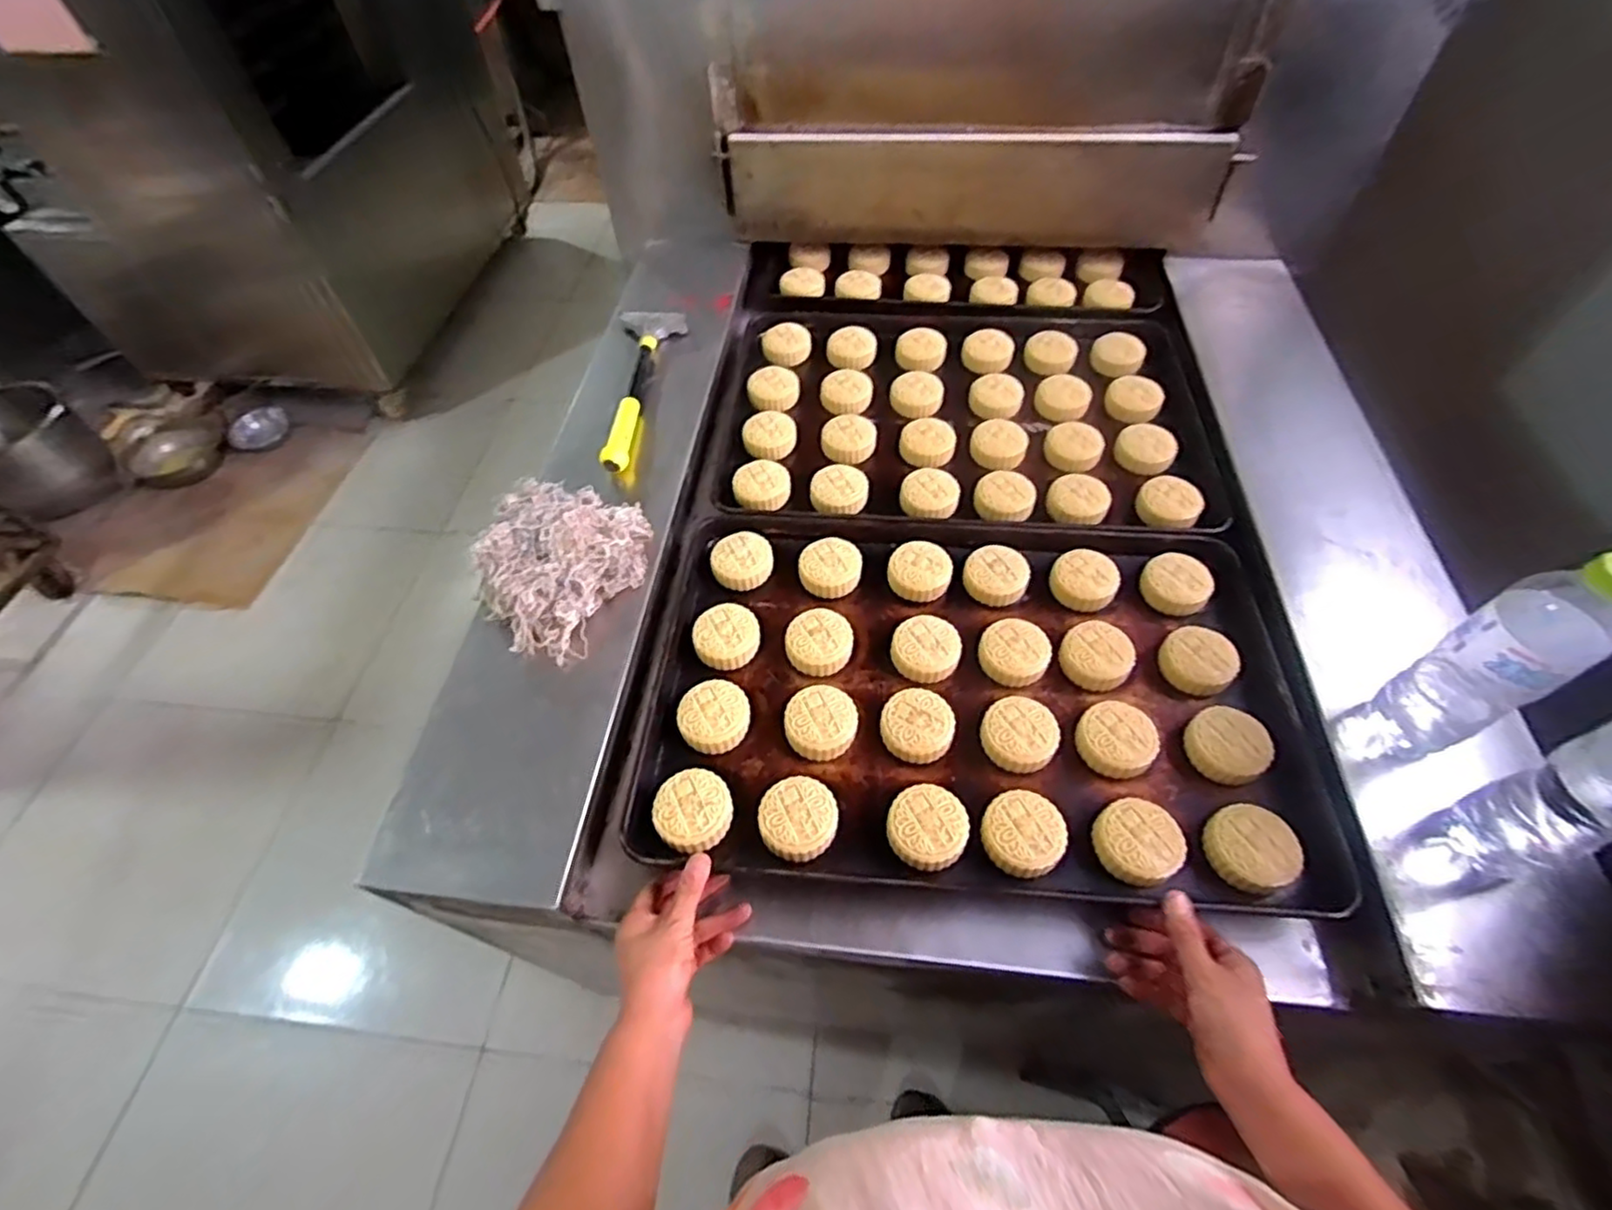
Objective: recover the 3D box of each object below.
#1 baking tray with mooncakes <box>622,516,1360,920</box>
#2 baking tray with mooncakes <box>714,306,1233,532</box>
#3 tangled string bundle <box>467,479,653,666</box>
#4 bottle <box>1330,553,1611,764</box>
[{"bbox_3d":[0.152,0.075,0.684,0.603,0.059,0.397,4,56,1],"label":"baking tray with mooncakes"},{"bbox_3d":[0.197,-0.255,0.921,0.600,0.054,0.470,2,55,4],"label":"baking tray with mooncakes"},{"bbox_3d":[-0.258,-0.045,0.730,0.164,0.057,0.205,5,56,6],"label":"tangled string bundle"},{"bbox_3d":[0.519,0.051,0.535,0.057,0.238,0.066,-26,58,-15],"label":"bottle"}]

